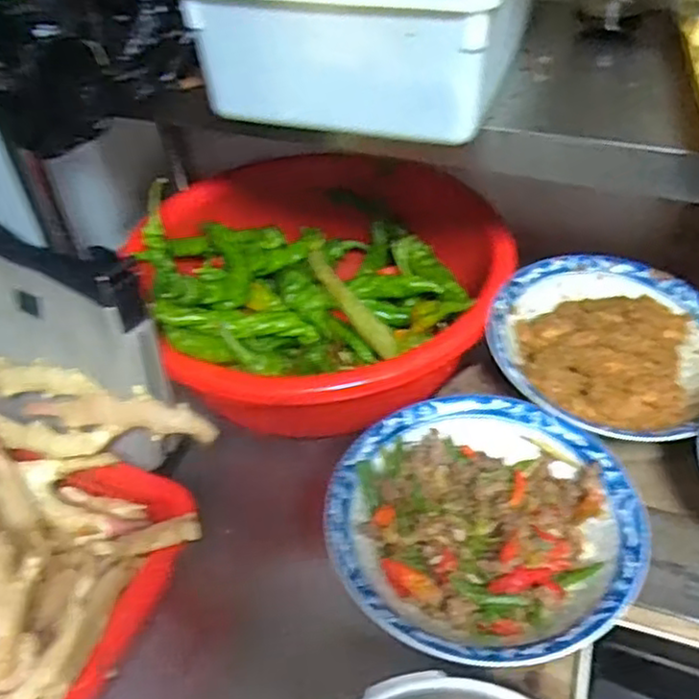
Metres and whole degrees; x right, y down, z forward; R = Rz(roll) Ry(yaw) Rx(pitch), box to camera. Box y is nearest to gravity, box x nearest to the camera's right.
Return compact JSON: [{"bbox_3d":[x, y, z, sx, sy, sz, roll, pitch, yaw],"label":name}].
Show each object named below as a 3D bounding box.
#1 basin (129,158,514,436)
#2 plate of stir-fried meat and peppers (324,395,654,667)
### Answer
[{"bbox_3d":[-0.030,-0.073,0.754,0.368,0.122,0.368,-3,44,2],"label":"basin"},{"bbox_3d":[0.093,0.131,0.503,0.203,0.059,0.204,-3,44,2],"label":"plate of stir-fried meat and peppers"}]

